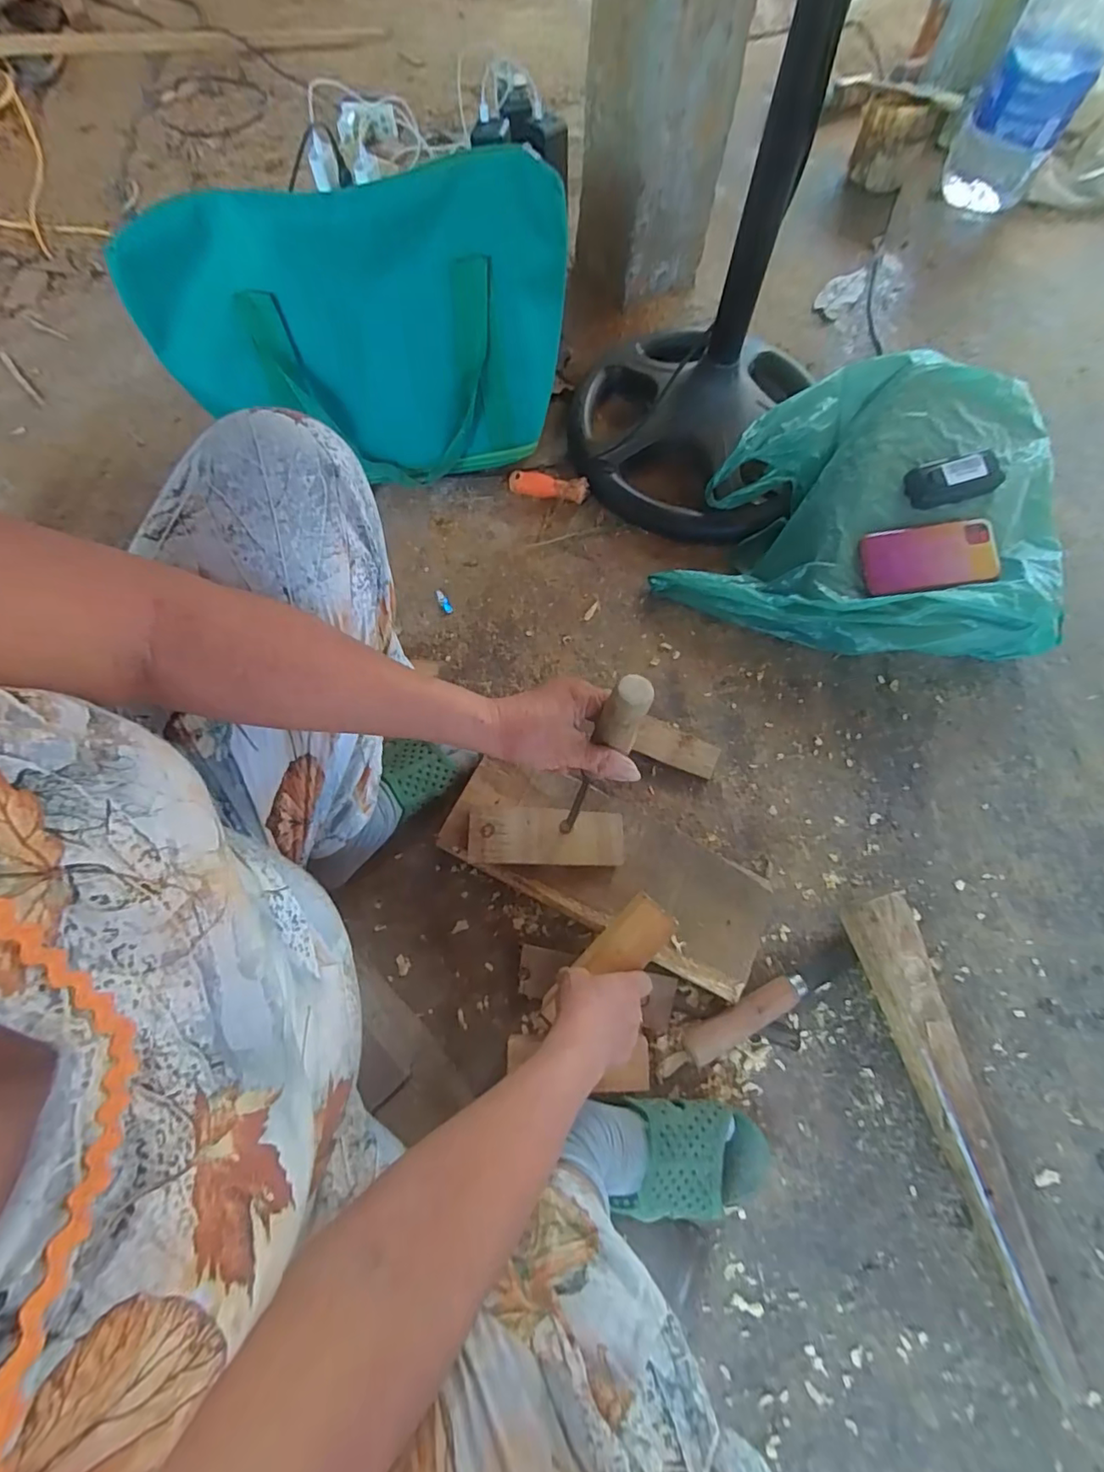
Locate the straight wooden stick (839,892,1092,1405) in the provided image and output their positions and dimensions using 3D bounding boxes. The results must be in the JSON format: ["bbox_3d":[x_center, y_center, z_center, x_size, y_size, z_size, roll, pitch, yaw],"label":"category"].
[{"bbox_3d":[0.390,0.363,0.530,0.067,0.068,0.428,-16,71,-7],"label":"straight wooden stick"}]

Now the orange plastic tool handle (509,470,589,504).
[{"bbox_3d":[-0.006,-0.349,0.791,0.108,0.024,0.028,11,70,2],"label":"orange plastic tool handle"}]

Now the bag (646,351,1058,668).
[{"bbox_3d":[0.422,-0.282,0.717,0.465,0.138,0.371,22,71,6],"label":"bag"}]

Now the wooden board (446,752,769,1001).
[{"bbox_3d":[0.055,0.131,0.585,0.326,0.023,0.128,26,72,8],"label":"wooden board"}]

